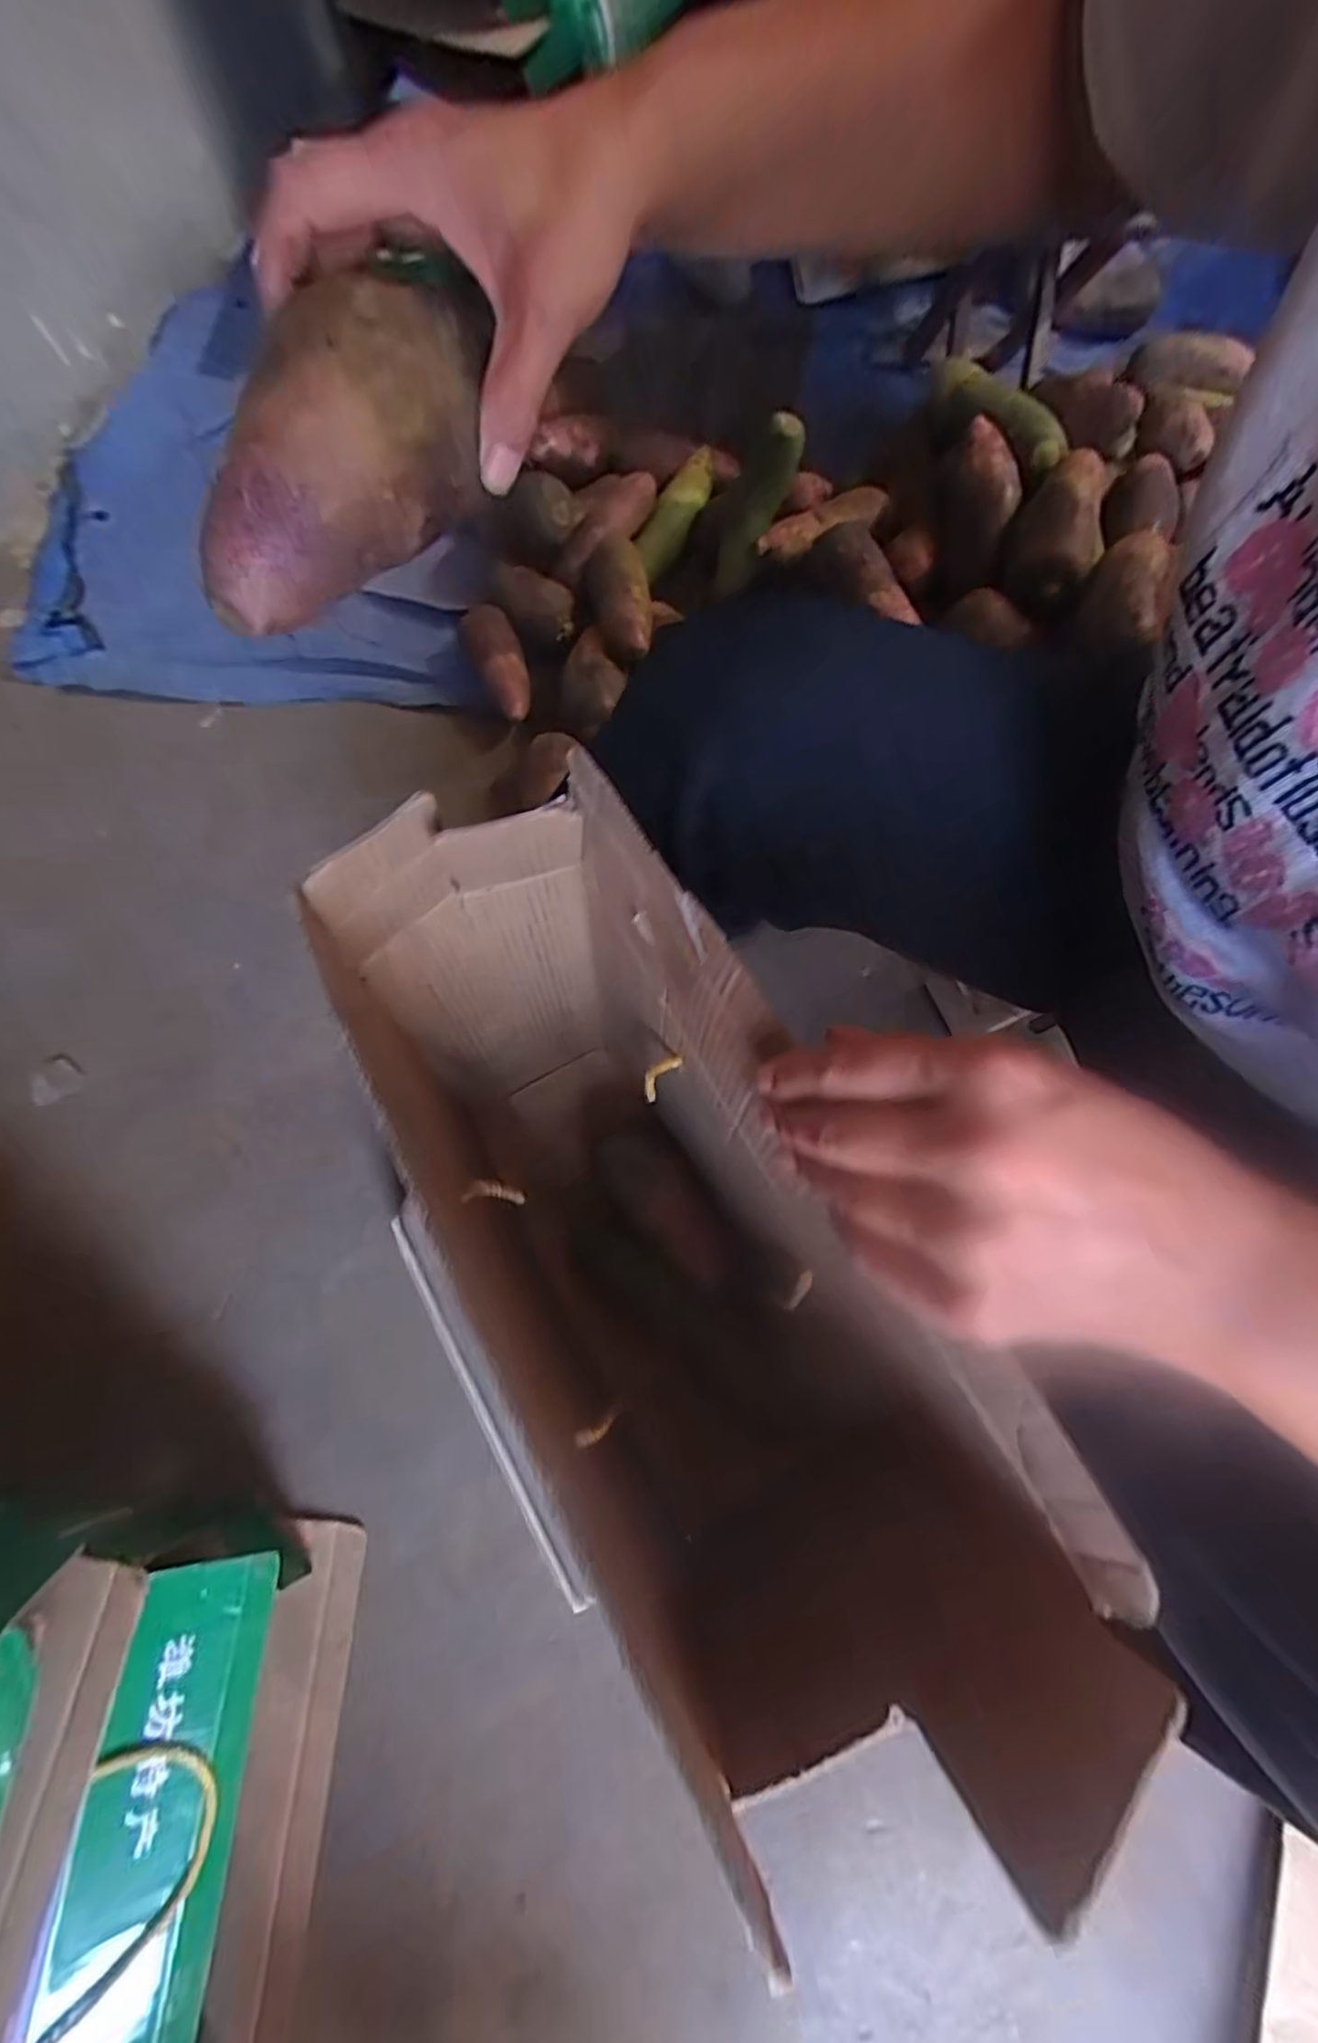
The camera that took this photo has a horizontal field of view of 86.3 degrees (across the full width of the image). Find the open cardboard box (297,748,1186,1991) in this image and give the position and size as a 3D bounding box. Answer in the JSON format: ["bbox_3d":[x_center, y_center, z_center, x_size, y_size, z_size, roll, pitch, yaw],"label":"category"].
[{"bbox_3d":[-0.007,0.121,0.390,0.150,0.363,0.379,-30,72,-9],"label":"open cardboard box"}]

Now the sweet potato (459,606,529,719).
[{"bbox_3d":[-0.194,-0.437,0.870,0.070,0.066,0.161,-25,71,-8],"label":"sweet potato"}]

